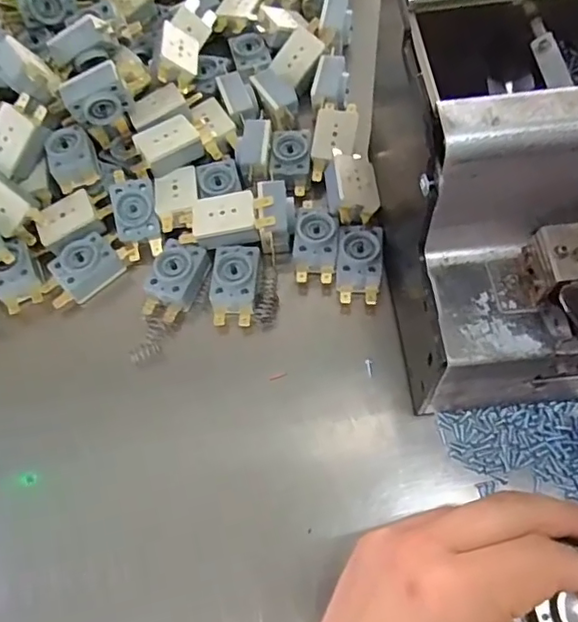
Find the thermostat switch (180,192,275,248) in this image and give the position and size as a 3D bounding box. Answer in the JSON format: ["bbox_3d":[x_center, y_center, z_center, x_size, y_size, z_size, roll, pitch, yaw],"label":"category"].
[{"bbox_3d":[-0.038,-0.055,0.337,0.056,0.015,0.028,-10,65,0],"label":"thermostat switch"}]

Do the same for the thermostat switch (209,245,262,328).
[{"bbox_3d":[-0.032,-0.014,0.336,0.027,0.025,0.048,2,65,5],"label":"thermostat switch"}]

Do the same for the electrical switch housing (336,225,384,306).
[{"bbox_3d":[0.042,-0.026,0.336,0.026,0.023,0.046,3,65,6],"label":"electrical switch housing"}]

